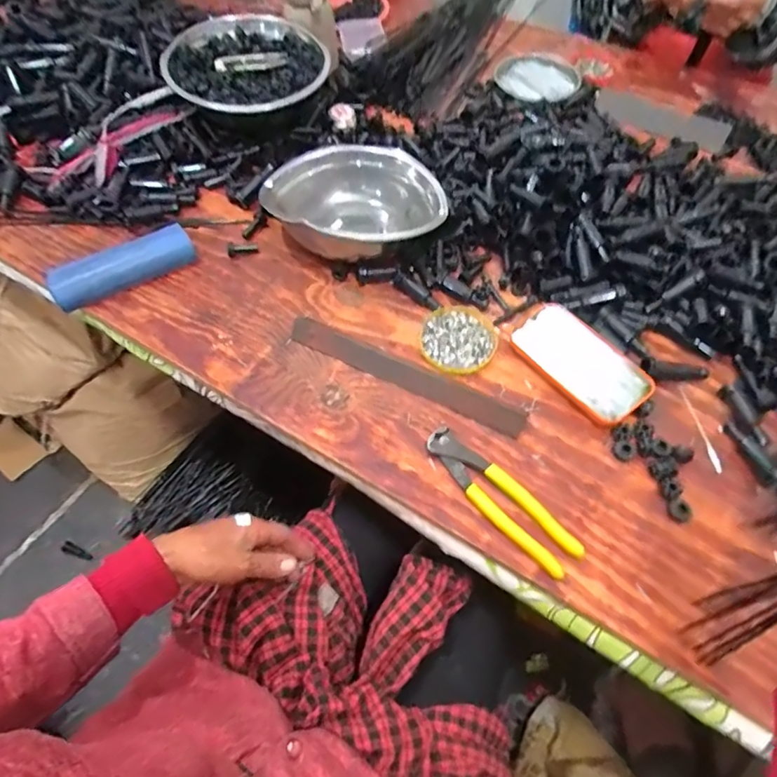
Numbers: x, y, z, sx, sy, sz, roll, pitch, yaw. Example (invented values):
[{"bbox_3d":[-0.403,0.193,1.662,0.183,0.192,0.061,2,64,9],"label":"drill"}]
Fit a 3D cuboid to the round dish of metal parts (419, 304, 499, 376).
[{"bbox_3d":[0.079,-0.056,0.578,0.080,0.008,0.086,0,58,0],"label":"round dish of metal parts"}]

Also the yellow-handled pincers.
[{"bbox_3d":[0.101,0.098,0.480,0.039,0.015,0.163,-38,65,-21],"label":"yellow-handled pincers"}]

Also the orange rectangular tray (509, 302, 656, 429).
[{"bbox_3d":[0.202,-0.029,0.554,0.076,0.016,0.147,-32,63,-18],"label":"orange rectangular tray"}]

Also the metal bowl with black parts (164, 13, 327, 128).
[{"bbox_3d":[-0.206,-0.452,0.758,0.216,0.085,0.192,-27,61,-15],"label":"metal bowl with black parts"}]

